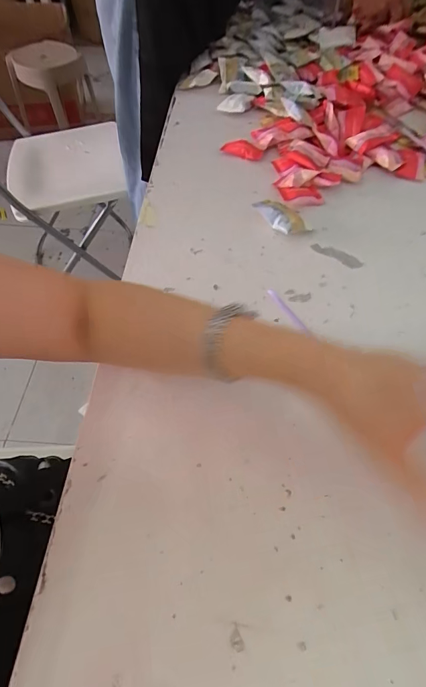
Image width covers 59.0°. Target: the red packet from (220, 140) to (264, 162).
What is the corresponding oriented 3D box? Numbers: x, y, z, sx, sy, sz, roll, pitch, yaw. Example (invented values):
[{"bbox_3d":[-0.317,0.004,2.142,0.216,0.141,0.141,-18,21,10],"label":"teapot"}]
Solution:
[{"bbox_3d":[0.046,-0.303,0.588,0.063,0.013,0.026,27,59,15],"label":"red packet"}]

